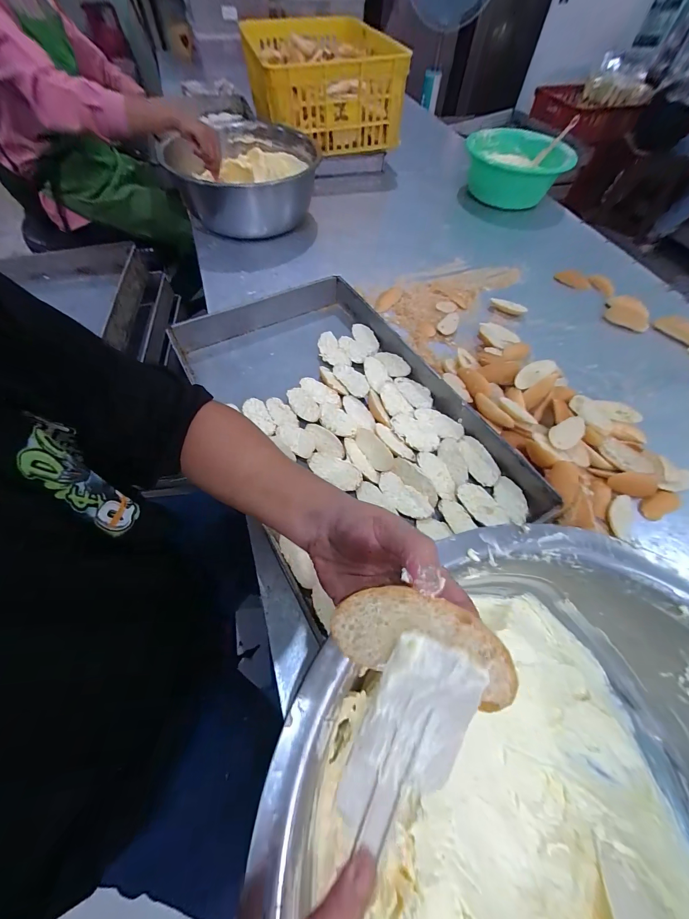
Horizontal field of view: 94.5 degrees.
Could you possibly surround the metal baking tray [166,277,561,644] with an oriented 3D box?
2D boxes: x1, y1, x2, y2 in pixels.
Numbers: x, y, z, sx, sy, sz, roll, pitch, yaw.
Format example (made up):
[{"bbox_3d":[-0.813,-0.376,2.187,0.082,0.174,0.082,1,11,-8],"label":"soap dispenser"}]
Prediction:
[{"bbox_3d":[-0.016,-0.084,0.540,0.363,0.055,0.620,-26,65,-16],"label":"metal baking tray"}]

